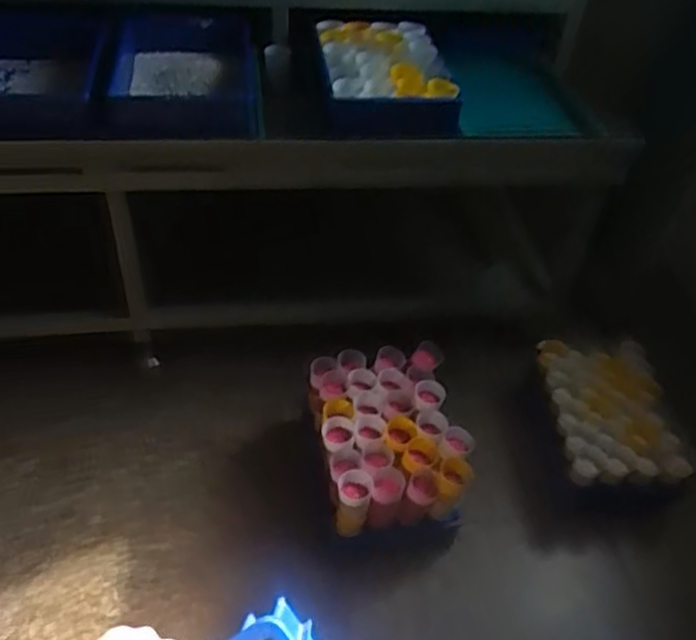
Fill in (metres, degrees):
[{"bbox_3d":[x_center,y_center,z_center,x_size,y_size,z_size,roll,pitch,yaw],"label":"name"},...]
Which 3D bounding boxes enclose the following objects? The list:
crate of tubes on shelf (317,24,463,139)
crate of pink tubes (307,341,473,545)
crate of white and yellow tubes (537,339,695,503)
[{"bbox_3d":[0.075,-0.531,1.489,0.268,0.124,0.357,-2,44,-7],"label":"crate of tubes on shelf"},{"bbox_3d":[0.074,0.257,1.450,0.288,0.222,0.341,-6,45,-11],"label":"crate of pink tubes"},{"bbox_3d":[0.581,0.214,1.573,0.302,0.158,0.405,2,44,-2],"label":"crate of white and yellow tubes"}]

